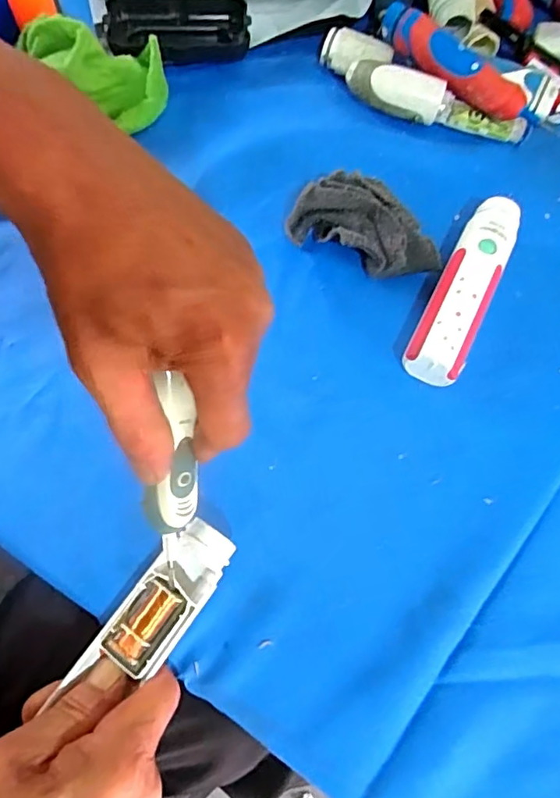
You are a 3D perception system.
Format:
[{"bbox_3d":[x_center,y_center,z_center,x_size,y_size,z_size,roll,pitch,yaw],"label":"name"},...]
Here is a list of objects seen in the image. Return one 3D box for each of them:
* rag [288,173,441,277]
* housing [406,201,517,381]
[{"bbox_3d":[0.061,-0.118,0.373,0.107,0.037,0.055,21,69,5],"label":"rag"},{"bbox_3d":[0.125,-0.076,0.364,0.035,0.032,0.142,26,68,6],"label":"housing"}]

